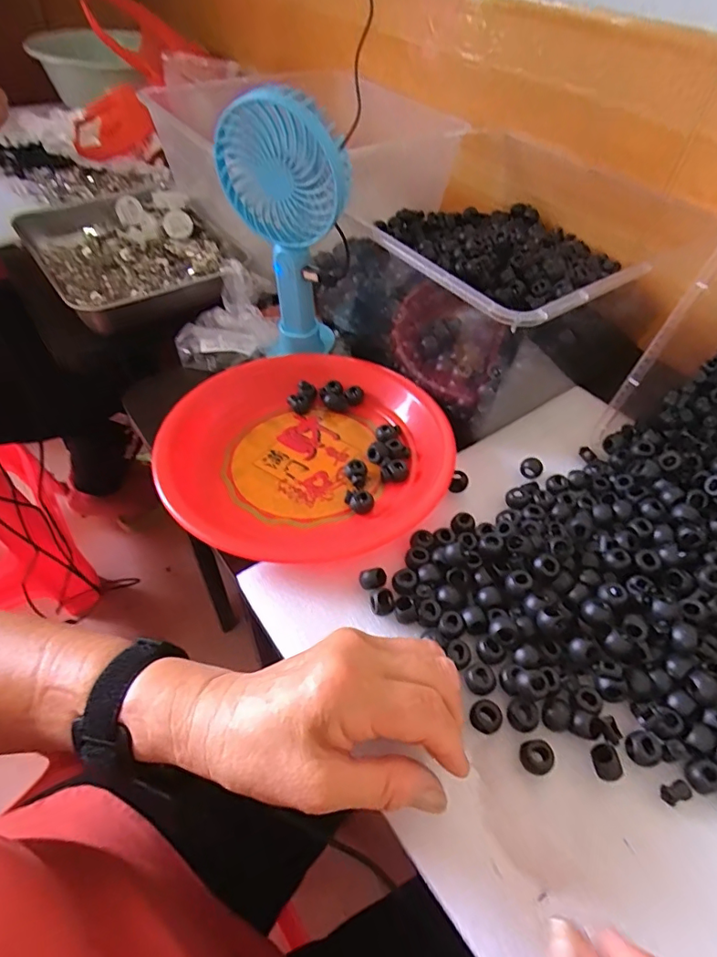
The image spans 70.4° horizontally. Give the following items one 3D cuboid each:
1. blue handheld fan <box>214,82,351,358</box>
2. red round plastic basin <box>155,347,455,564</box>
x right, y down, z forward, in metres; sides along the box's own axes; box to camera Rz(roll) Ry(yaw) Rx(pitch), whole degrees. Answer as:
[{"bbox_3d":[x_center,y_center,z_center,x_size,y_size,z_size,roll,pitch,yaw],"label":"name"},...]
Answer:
[{"bbox_3d":[-0.055,-0.198,0.423,0.098,0.200,0.042,0,57,2],"label":"blue handheld fan"},{"bbox_3d":[-0.040,-0.029,0.419,0.226,0.037,0.231,2,50,-2],"label":"red round plastic basin"}]

